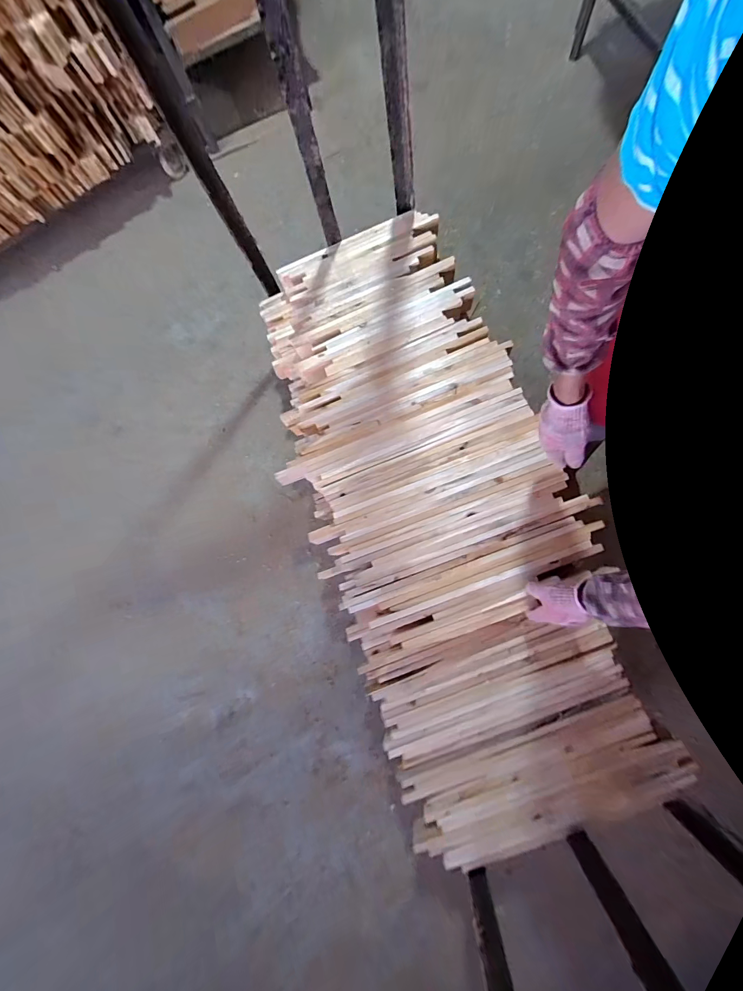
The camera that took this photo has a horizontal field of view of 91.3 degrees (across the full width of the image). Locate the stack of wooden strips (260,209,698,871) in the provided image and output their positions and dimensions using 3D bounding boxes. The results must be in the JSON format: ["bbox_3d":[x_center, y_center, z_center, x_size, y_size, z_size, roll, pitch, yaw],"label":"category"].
[{"bbox_3d":[0.134,0.013,0.825,0.552,0.101,1.372,-22,81,4],"label":"stack of wooden strips"}]

